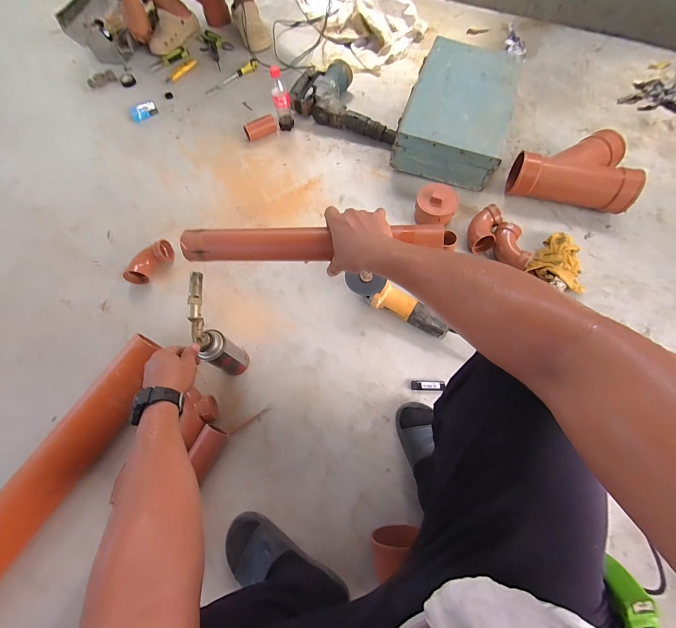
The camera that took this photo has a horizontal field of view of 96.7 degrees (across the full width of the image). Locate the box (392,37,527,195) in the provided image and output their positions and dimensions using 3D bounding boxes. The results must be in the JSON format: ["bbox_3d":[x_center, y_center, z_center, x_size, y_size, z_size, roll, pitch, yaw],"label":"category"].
[{"bbox_3d":[0.387,-0.651,0.977,0.305,0.145,0.485,19,70,9],"label":"box"}]

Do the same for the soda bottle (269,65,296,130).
[{"bbox_3d":[-0.186,-0.706,1.001,0.056,0.181,0.049,-11,69,-2],"label":"soda bottle"}]

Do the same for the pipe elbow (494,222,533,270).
[{"bbox_3d":[0.465,-0.178,0.813,0.067,0.054,0.140,-4,68,2],"label":"pipe elbow"}]

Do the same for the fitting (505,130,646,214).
[{"bbox_3d":[0.667,-0.417,0.857,0.296,0.125,0.202,13,69,8],"label":"fitting"}]

